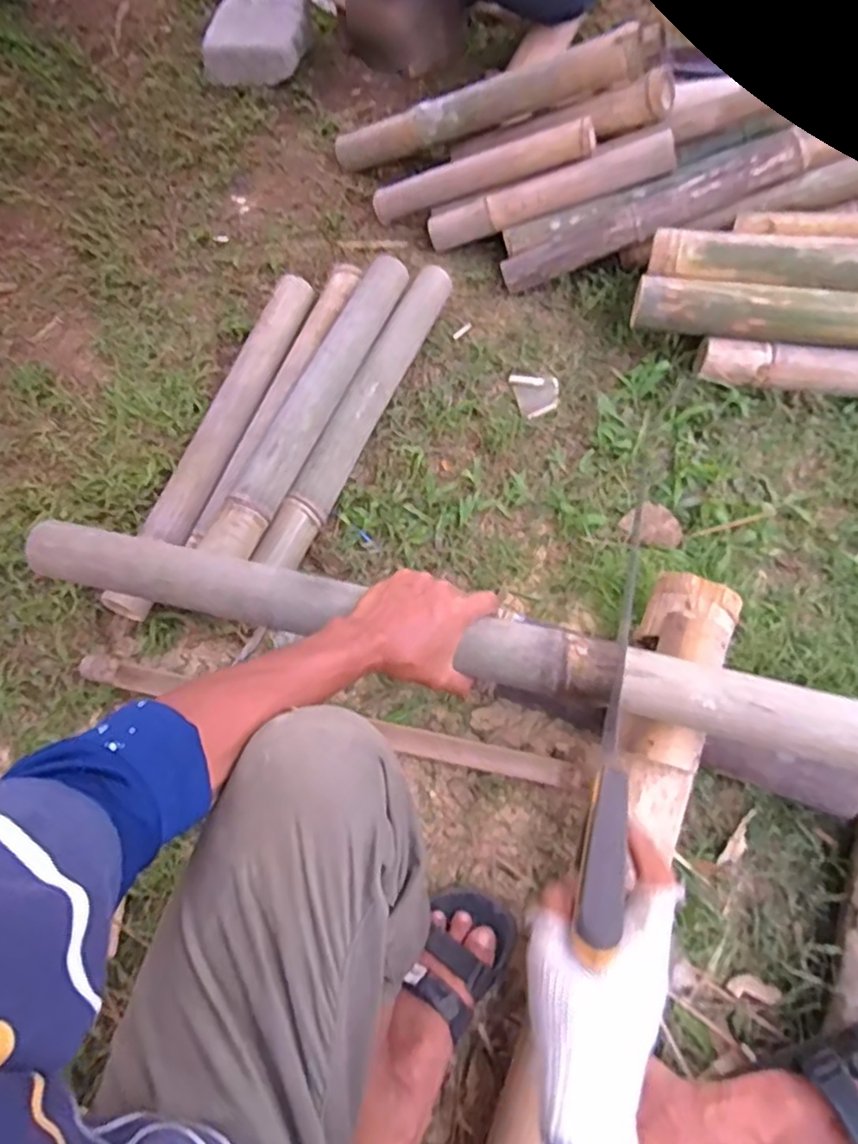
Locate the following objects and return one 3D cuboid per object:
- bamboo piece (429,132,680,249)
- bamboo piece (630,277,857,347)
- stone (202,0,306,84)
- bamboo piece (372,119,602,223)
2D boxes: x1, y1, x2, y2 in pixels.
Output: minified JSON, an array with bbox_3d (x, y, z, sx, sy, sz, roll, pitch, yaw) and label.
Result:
[{"bbox_3d":[0.191,-0.625,1.087,0.407,0.050,0.057,-7,64,25],"label":"bamboo piece"},{"bbox_3d":[0.516,-0.367,0.929,0.435,0.062,0.056,8,63,8],"label":"bamboo piece"},{"bbox_3d":[-0.379,-1.191,1.456,0.230,0.099,0.198,3,63,5],"label":"stone"},{"bbox_3d":[0.081,-0.684,1.125,0.401,0.044,0.059,-1,63,29],"label":"bamboo piece"}]

